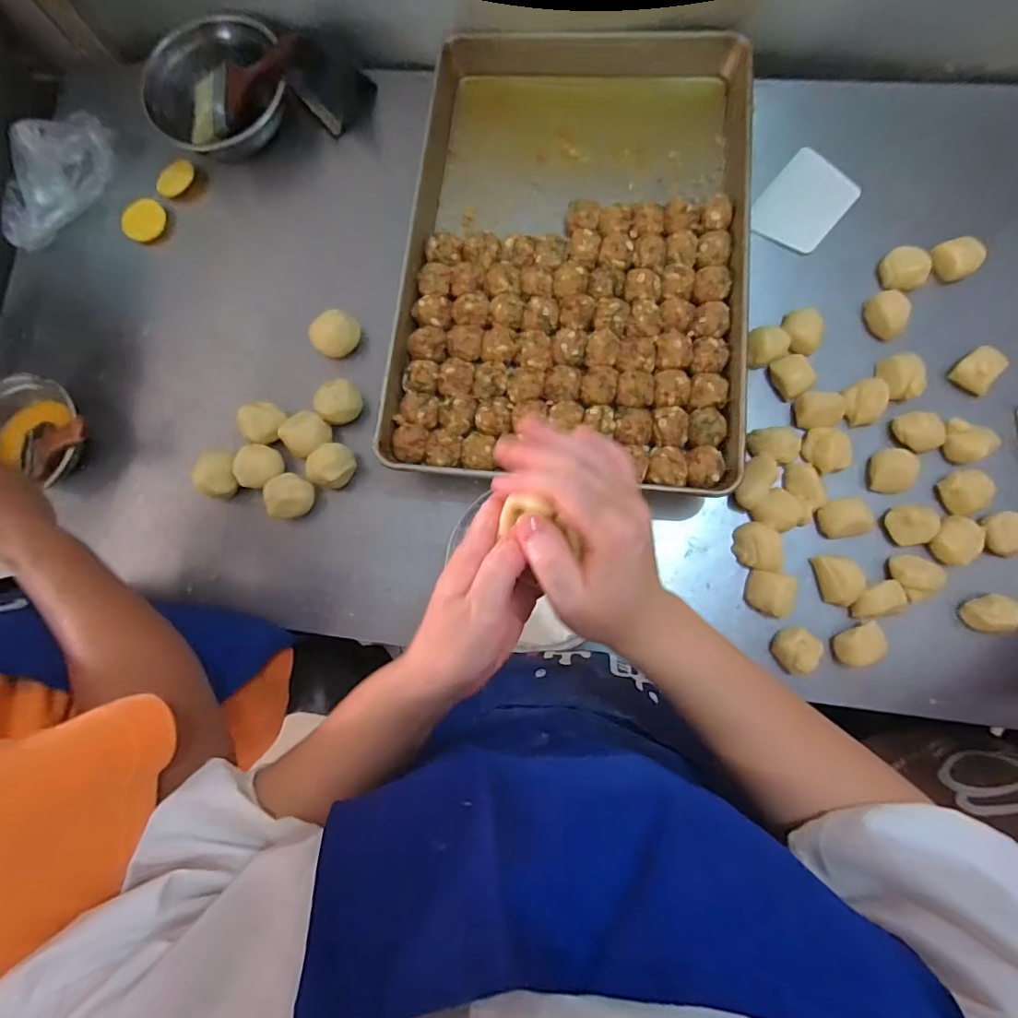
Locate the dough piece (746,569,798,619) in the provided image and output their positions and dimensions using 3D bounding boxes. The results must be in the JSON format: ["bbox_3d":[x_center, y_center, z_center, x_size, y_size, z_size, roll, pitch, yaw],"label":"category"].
[{"bbox_3d":[0.290,0.094,0.574,0.042,0.034,0.047,11,83,6],"label":"dough piece"}]

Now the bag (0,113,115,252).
[{"bbox_3d":[-0.636,-0.459,0.715,0.111,0.045,0.205,32,85,8],"label":"bag"}]

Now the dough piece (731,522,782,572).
[{"bbox_3d":[0.283,0.043,0.587,0.046,0.030,0.052,12,83,6],"label":"dough piece"}]

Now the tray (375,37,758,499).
[{"bbox_3d":[0.078,-0.324,0.637,0.392,0.065,0.598,5,75,6],"label":"tray"}]

